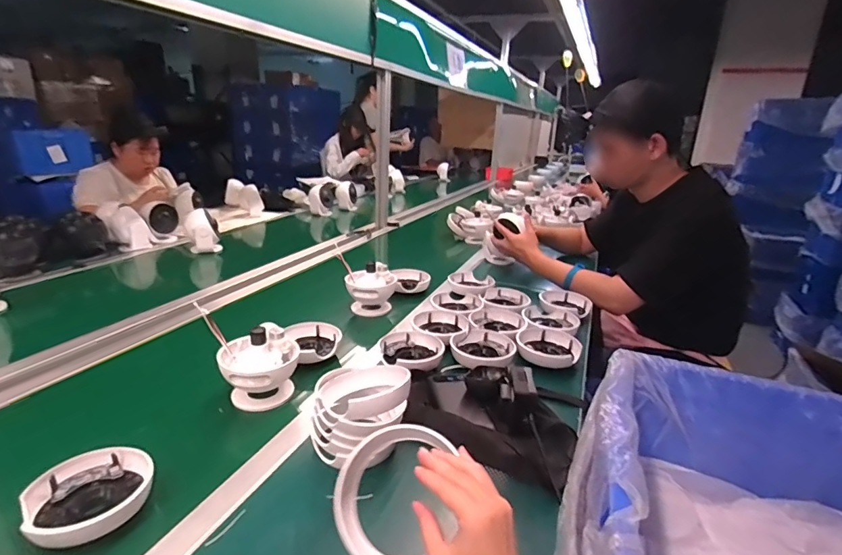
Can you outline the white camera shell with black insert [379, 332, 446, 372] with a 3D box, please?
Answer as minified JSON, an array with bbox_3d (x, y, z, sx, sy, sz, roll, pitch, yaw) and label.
[{"bbox_3d":[-0.015,0.131,0.807,0.098,0.040,0.123,-1,16,-29],"label":"white camera shell with black insert"}]

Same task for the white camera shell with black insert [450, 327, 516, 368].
[{"bbox_3d":[0.114,0.134,0.829,0.120,0.034,0.123,10,14,13],"label":"white camera shell with black insert"}]

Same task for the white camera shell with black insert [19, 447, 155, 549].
[{"bbox_3d":[-0.363,0.234,0.489,0.093,0.041,0.113,15,16,30],"label":"white camera shell with black insert"}]

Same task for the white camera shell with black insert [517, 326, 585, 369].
[{"bbox_3d":[0.243,0.132,0.850,0.119,0.043,0.113,12,14,18],"label":"white camera shell with black insert"}]

